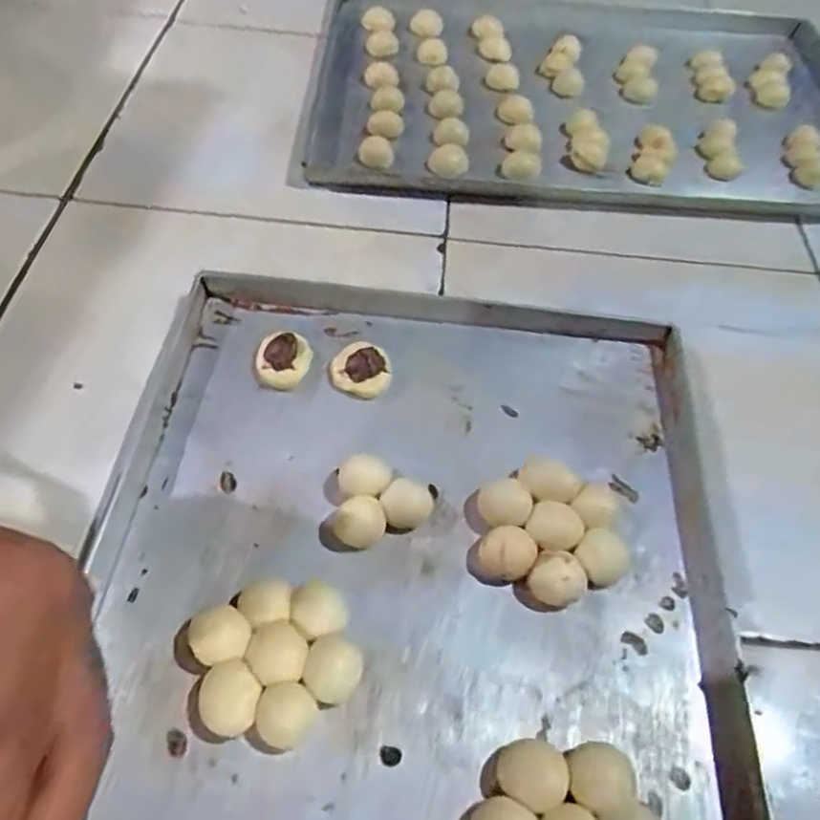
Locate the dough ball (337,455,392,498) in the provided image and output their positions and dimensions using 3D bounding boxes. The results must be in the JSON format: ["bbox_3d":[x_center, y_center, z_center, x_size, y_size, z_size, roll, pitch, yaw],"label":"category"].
[{"bbox_3d":[-0.036,0.054,0.514,0.040,0.023,0.031,15,55,6],"label":"dough ball"}]

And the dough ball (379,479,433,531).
[{"bbox_3d":[-0.002,0.073,0.507,0.036,0.020,0.036,2,55,-3],"label":"dough ball"}]

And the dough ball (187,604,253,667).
[{"bbox_3d":[-0.124,0.151,0.437,0.038,0.024,0.040,2,55,-3],"label":"dough ball"}]

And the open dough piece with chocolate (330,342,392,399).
[{"bbox_3d":[-0.042,-0.034,0.573,0.050,0.022,0.047,2,55,-3],"label":"open dough piece with chocolate"}]

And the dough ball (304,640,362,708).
[{"bbox_3d":[-0.050,0.171,0.429,0.035,0.024,0.035,2,55,-3],"label":"dough ball"}]

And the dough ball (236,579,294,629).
[{"bbox_3d":[-0.097,0.134,0.451,0.036,0.023,0.032,-11,57,-12],"label":"dough ball"}]

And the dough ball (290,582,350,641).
[{"bbox_3d":[-0.062,0.140,0.452,0.039,0.027,0.035,37,60,20],"label":"dough ball"}]

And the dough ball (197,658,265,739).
[{"bbox_3d":[-0.113,0.182,0.418,0.038,0.022,0.039,2,55,-3],"label":"dough ball"}]

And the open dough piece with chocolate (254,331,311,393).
[{"bbox_3d":[-0.111,-0.043,0.576,0.046,0.018,0.052,8,55,1],"label":"open dough piece with chocolate"}]

